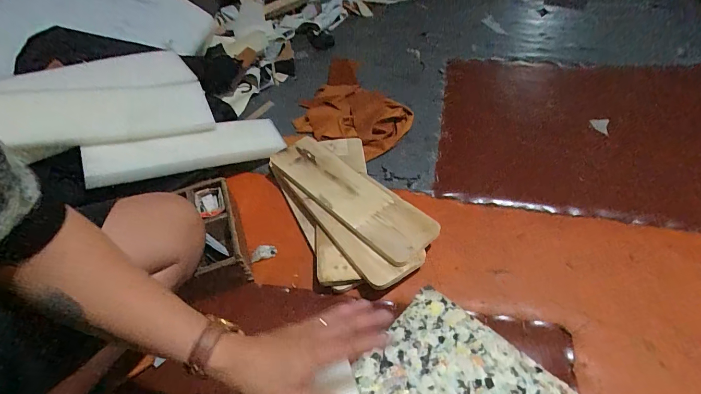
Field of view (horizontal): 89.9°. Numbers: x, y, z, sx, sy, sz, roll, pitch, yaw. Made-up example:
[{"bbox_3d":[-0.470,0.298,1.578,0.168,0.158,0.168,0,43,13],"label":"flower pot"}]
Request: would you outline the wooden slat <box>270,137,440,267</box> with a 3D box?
[{"bbox_3d":[-0.010,-0.014,0.721,0.115,0.018,0.398,-39,56,-22],"label":"wooden slat"}]

